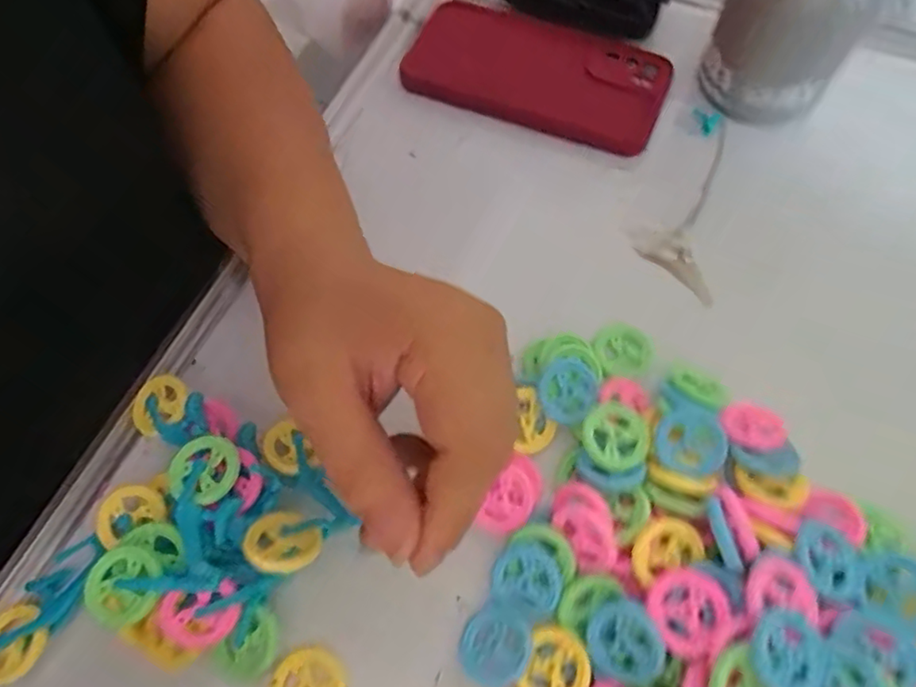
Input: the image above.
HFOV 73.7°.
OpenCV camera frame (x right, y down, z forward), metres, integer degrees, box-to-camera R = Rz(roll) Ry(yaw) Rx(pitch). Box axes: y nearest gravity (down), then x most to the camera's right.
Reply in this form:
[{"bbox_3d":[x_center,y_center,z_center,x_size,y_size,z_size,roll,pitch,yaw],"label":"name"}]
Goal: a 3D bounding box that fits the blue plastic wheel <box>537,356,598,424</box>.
[{"bbox_3d":[0.052,0.022,0.288,0.026,0.013,0.029,23,68,12],"label":"blue plastic wheel"}]

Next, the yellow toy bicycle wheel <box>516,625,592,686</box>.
[{"bbox_3d":[0.039,0.128,0.239,0.024,0.006,0.029,17,67,9],"label":"yellow toy bicycle wheel"}]

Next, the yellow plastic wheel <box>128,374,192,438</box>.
[{"bbox_3d":[-0.144,0.030,0.295,0.030,0.009,0.027,-37,69,-14],"label":"yellow plastic wheel"}]

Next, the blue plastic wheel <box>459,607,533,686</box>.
[{"bbox_3d":[0.015,0.124,0.249,0.028,0.004,0.029,-8,65,18],"label":"blue plastic wheel"}]

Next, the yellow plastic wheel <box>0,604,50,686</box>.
[{"bbox_3d":[-0.185,0.124,0.252,0.025,0.004,0.028,38,72,17],"label":"yellow plastic wheel"}]

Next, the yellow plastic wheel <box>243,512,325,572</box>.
[{"bbox_3d":[-0.071,0.080,0.246,0.030,0.004,0.028,16,27,-8],"label":"yellow plastic wheel"}]

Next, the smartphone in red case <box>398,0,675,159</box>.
[{"bbox_3d":[0.047,-0.170,0.381,0.162,0.018,0.077,24,68,12],"label":"smartphone in red case"}]

